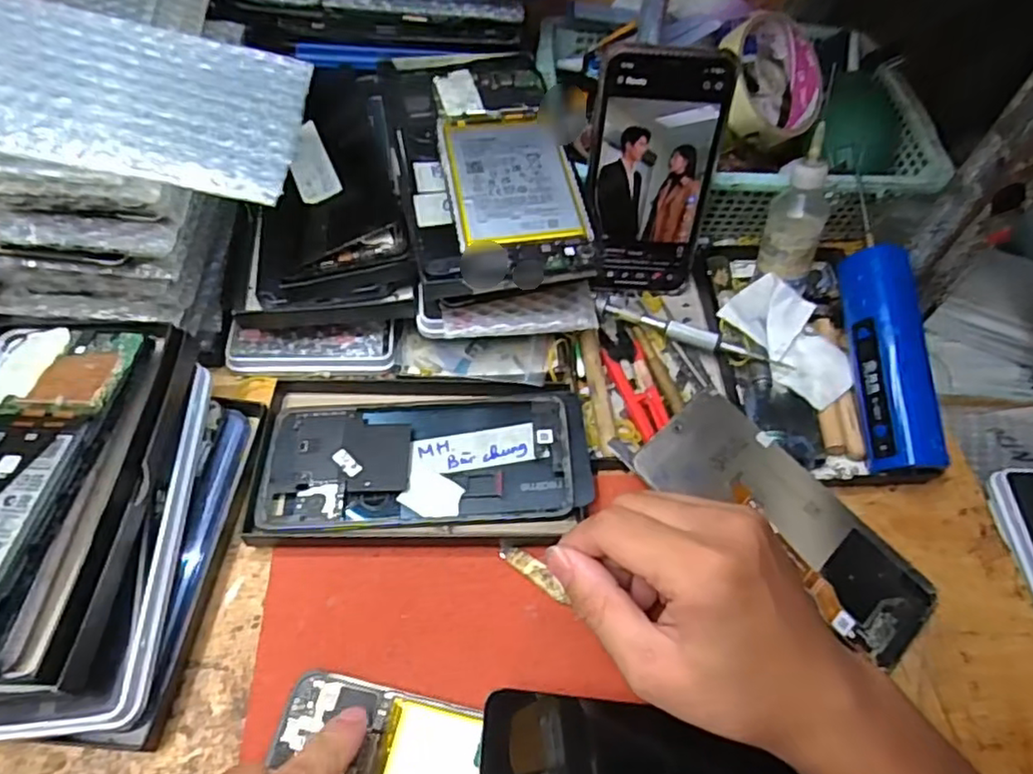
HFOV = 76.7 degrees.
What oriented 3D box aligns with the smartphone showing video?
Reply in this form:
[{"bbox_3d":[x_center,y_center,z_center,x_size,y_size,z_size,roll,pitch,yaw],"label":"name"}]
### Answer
[{"bbox_3d":[0.083,-0.126,0.404,0.071,0.151,0.004,3,39,2],"label":"smartphone showing video"}]

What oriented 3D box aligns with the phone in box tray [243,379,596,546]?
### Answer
[{"bbox_3d":[-0.049,0.033,0.357,0.175,0.020,0.102,2,57,-3],"label":"phone in box tray"}]

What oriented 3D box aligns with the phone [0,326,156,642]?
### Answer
[{"bbox_3d":[-0.225,0.041,0.288,0.081,0.012,0.162,-3,56,6],"label":"phone"}]

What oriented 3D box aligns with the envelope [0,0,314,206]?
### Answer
[{"bbox_3d":[-0.183,-0.133,0.286,0.168,0.007,0.096,10,58,-12],"label":"envelope"}]

